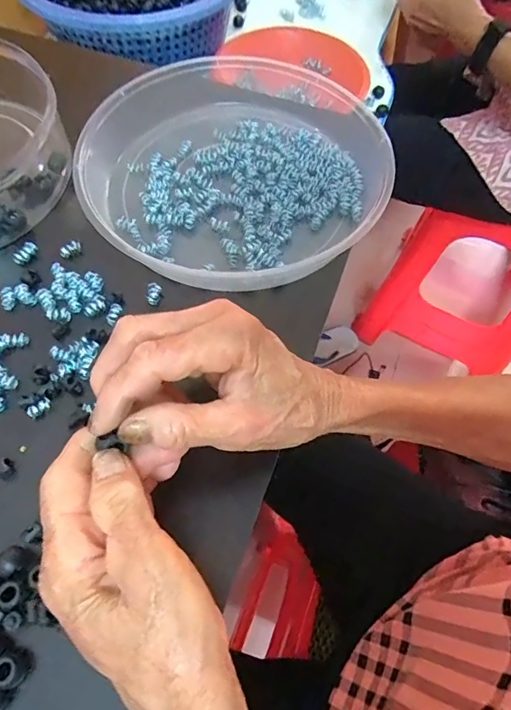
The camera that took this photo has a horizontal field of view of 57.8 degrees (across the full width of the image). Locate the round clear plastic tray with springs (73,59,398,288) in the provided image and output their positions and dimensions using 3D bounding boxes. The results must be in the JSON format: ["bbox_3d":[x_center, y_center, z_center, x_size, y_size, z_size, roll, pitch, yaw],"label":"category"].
[{"bbox_3d":[-0.015,-0.155,0.373,0.227,0.042,0.229,1,63,-1],"label":"round clear plastic tray with springs"}]

